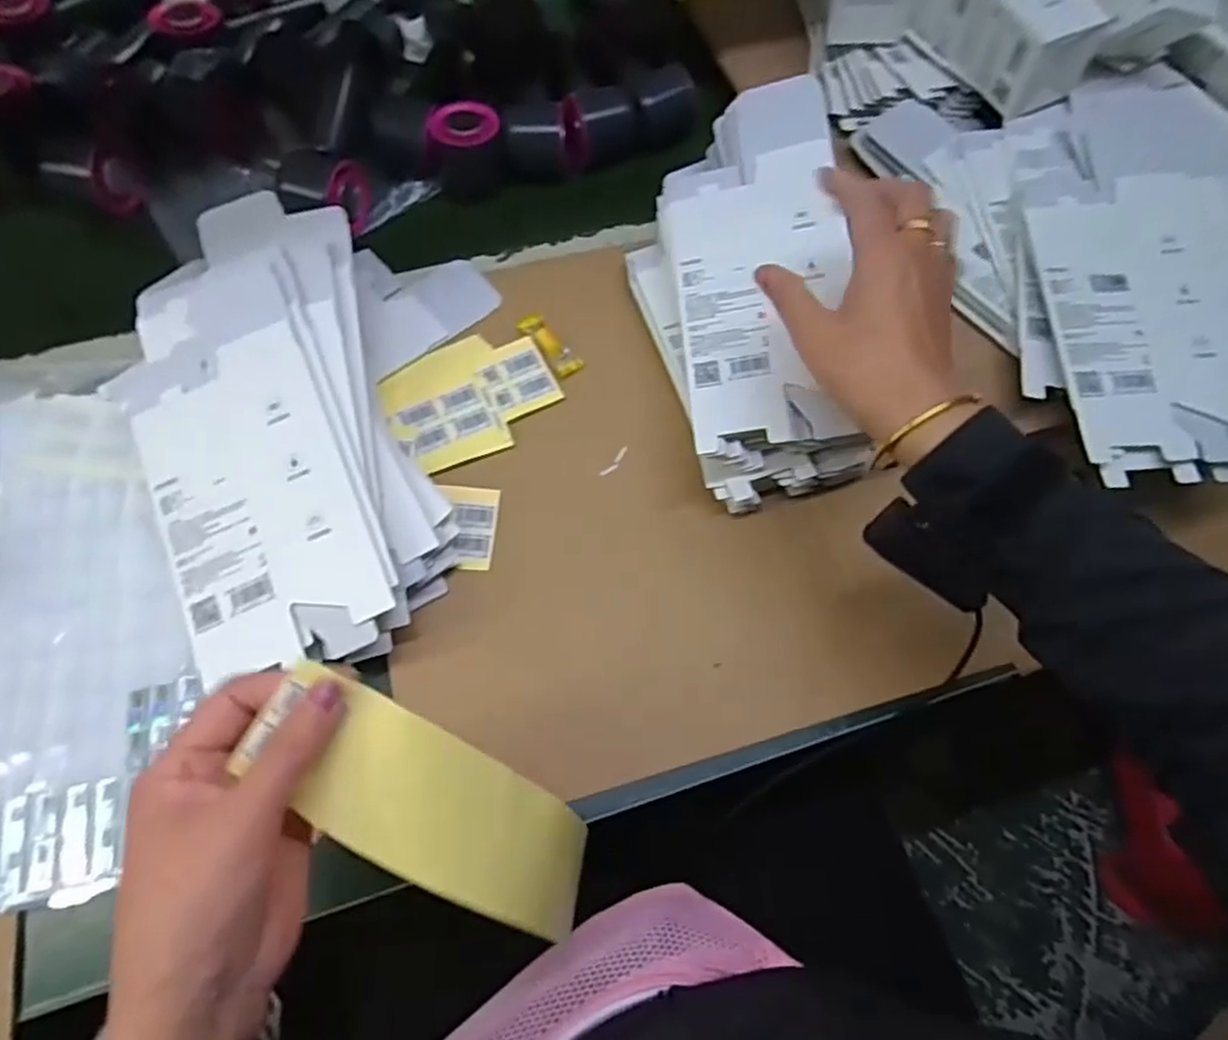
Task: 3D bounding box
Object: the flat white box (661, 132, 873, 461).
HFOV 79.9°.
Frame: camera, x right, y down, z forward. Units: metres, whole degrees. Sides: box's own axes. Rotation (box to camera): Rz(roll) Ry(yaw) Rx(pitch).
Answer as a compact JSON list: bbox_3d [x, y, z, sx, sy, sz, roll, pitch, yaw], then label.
[{"bbox_3d":[0.102,-0.154,0.503,0.117,0.010,0.219,-11,69,12],"label":"flat white box"}]

